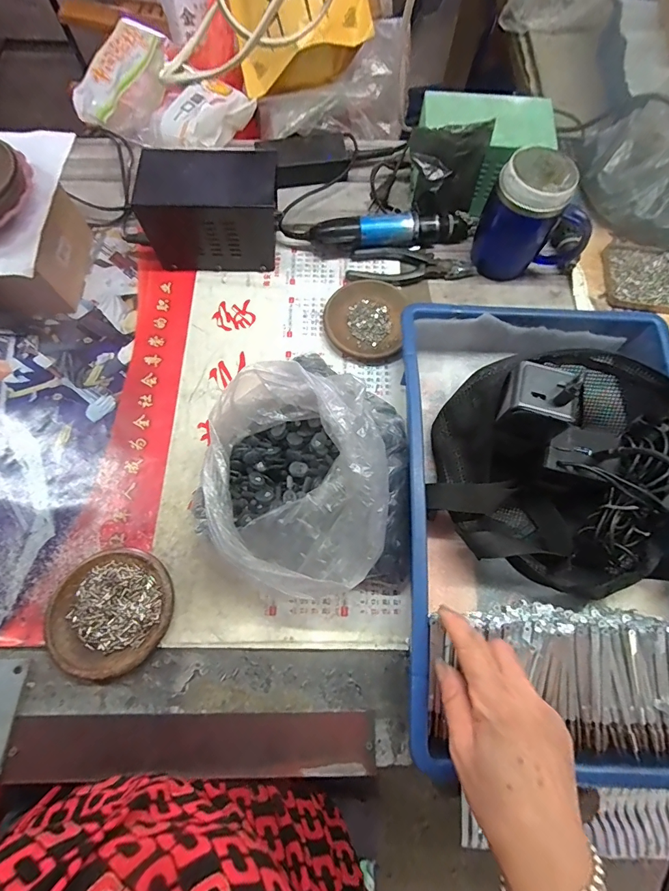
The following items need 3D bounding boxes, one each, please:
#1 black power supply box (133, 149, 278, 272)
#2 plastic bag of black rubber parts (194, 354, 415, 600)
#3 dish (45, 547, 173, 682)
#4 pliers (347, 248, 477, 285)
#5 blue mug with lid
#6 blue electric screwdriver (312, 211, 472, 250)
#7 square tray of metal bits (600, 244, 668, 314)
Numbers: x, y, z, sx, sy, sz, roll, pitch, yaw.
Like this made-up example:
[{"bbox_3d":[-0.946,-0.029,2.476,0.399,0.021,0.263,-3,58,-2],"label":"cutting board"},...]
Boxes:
[{"bbox_3d":[-0.153,-0.293,0.516,0.162,0.114,0.082,-1,71,-1],"label":"black power supply box"},{"bbox_3d":[-0.031,0.030,0.389,0.205,0.118,0.206,11,71,4],"label":"plastic bag of black rubber parts"},{"bbox_3d":[-0.216,0.162,0.397,0.109,0.021,0.113,0,71,0],"label":"dish"},{"bbox_3d":[0.103,-0.244,0.548,0.165,0.016,0.049,-4,71,-2],"label":"pliers"},{"bbox_3d":[0.247,-0.279,0.497,0.118,0.124,0.069,2,71,0],"label":"blue mug with lid"},{"bbox_3d":[0.077,-0.287,0.546,0.210,0.034,0.035,-3,71,-1],"label":"blue electric screwdriver"},{"bbox_3d":[0.414,-0.226,0.543,0.099,0.008,0.104,6,71,2],"label":"square tray of metal bits"}]

